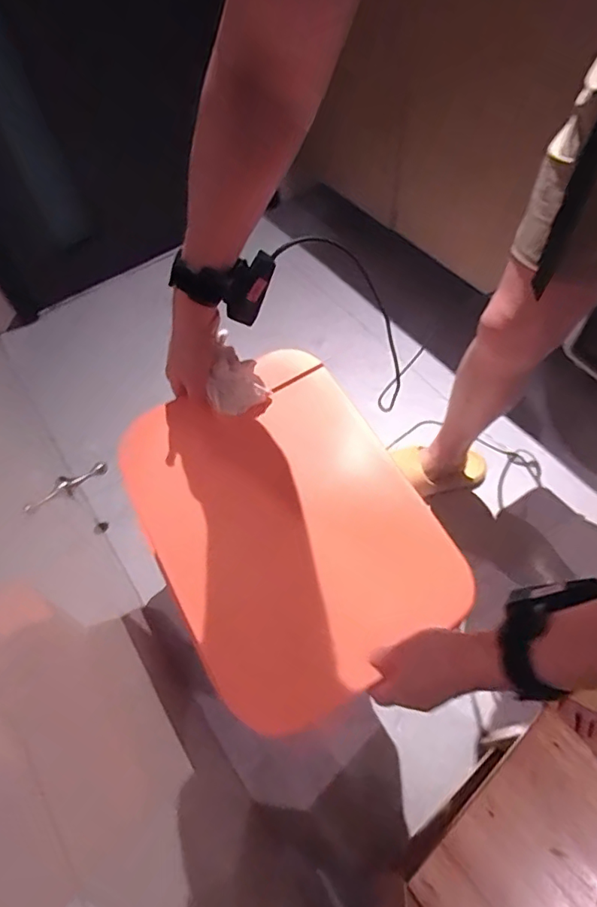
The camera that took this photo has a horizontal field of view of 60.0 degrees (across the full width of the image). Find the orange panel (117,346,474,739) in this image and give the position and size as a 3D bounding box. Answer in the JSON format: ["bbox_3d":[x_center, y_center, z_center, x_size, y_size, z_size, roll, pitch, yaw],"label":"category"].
[{"bbox_3d":[-0.014,0.059,0.525,0.256,0.046,0.341,-29,61,-13],"label":"orange panel"}]

